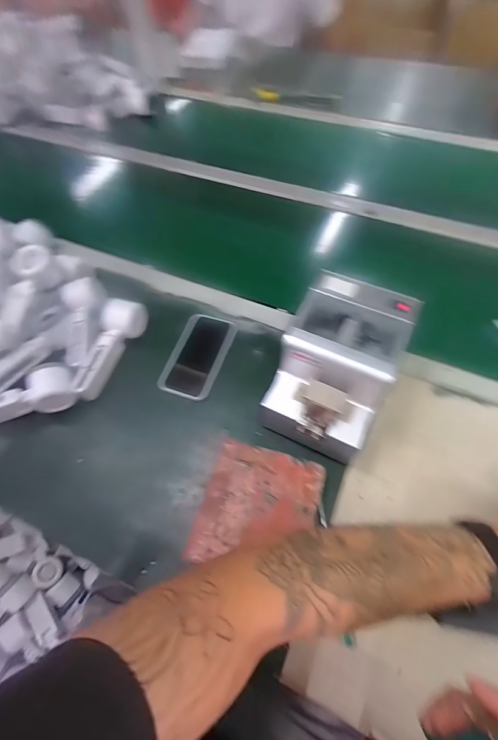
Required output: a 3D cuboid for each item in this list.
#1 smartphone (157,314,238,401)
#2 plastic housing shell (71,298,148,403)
[{"bbox_3d":[-0.079,-0.026,0.535,0.077,0.012,0.143,17,63,13],"label":"smartphone"},{"bbox_3d":[-0.218,-0.036,0.524,0.048,0.056,0.163,15,63,12],"label":"plastic housing shell"}]

